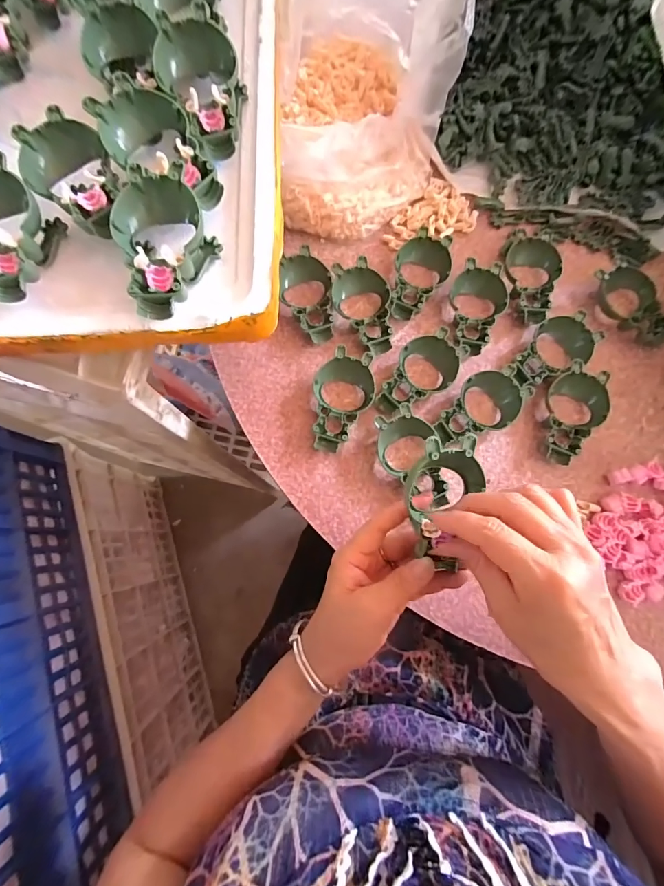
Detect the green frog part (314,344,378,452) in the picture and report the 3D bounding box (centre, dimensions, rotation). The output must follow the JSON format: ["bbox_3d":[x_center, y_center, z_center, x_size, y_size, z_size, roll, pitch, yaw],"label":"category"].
[{"bbox_3d":[0.010,-0.042,0.387,0.058,0.025,0.101,12,77,3],"label":"green frog part"}]

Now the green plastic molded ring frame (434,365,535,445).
[{"bbox_3d":[0.146,-0.038,0.392,0.098,0.029,0.056,-17,78,-4],"label":"green plastic molded ring frame"}]

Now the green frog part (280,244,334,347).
[{"bbox_3d":[-0.027,-0.154,0.406,0.053,0.023,0.096,-2,77,-1],"label":"green frog part"}]

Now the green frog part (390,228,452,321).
[{"bbox_3d":[0.094,-0.178,0.418,0.057,0.020,0.102,16,78,4],"label":"green frog part"}]

